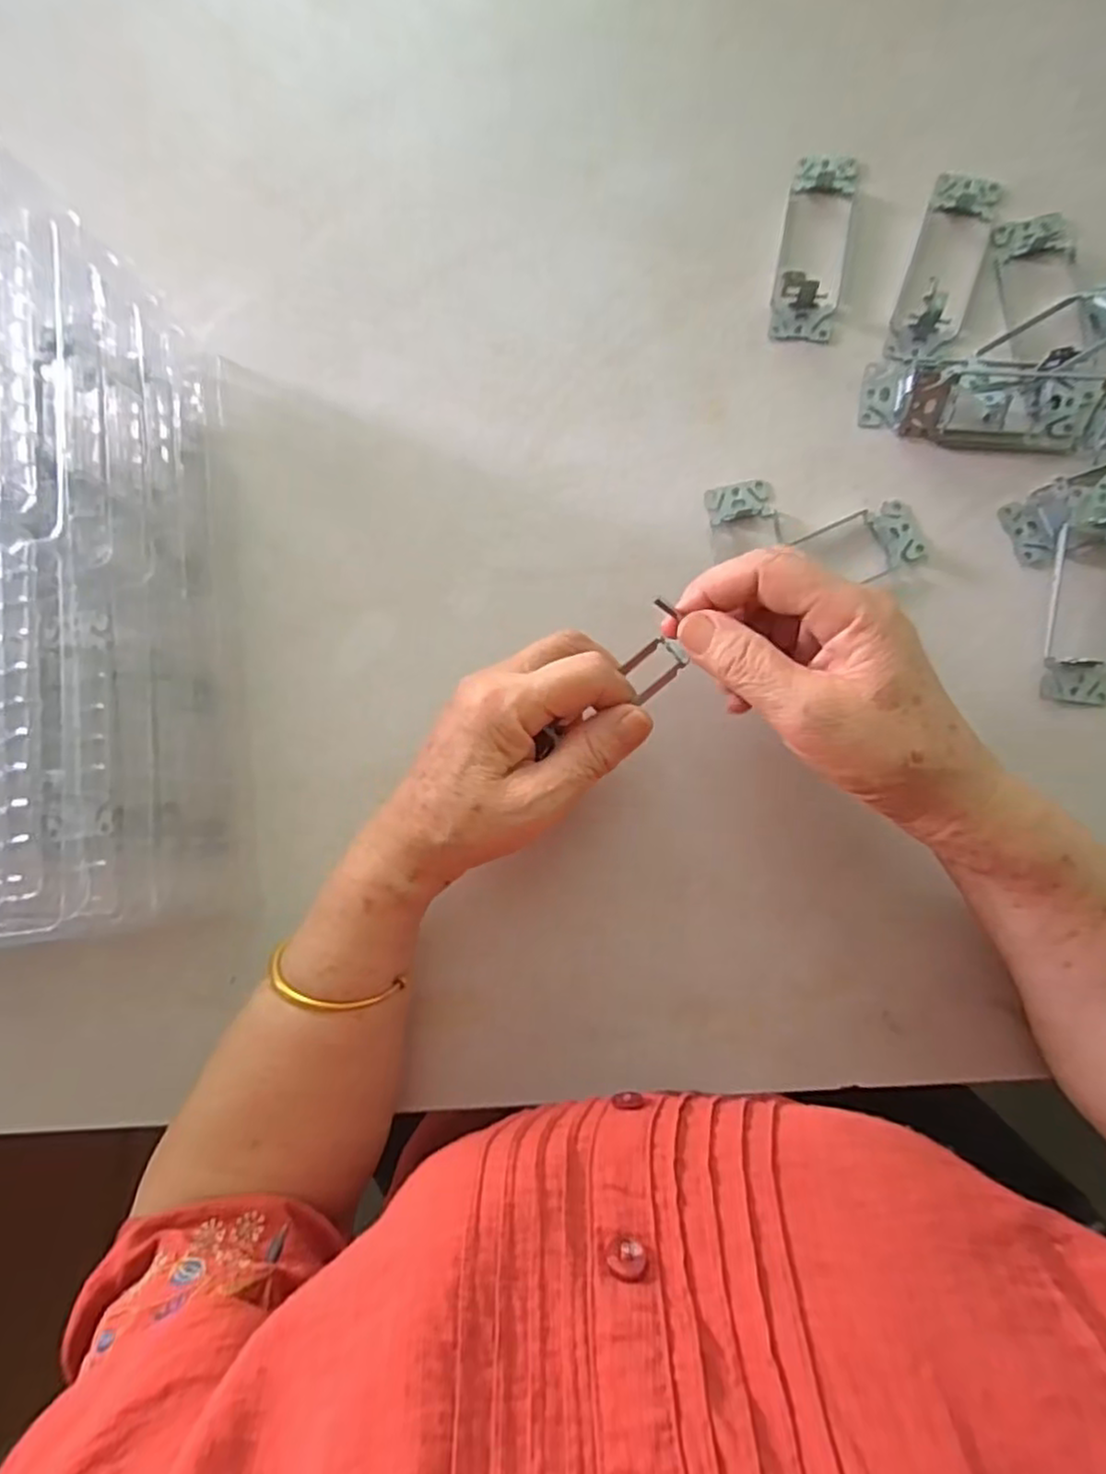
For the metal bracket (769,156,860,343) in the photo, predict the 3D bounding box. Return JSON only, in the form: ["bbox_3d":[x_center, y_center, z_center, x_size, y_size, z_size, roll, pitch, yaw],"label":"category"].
[{"bbox_3d":[0.144,-0.271,0.378,0.038,0.019,0.105,8,87,7],"label":"metal bracket"}]

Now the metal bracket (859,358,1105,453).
[{"bbox_3d":[0.227,-0.173,0.356,0.124,0.025,0.043,11,87,7],"label":"metal bracket"}]

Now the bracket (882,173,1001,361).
[{"bbox_3d":[0.209,-0.252,0.367,0.037,0.018,0.107,17,88,8],"label":"bracket"}]

